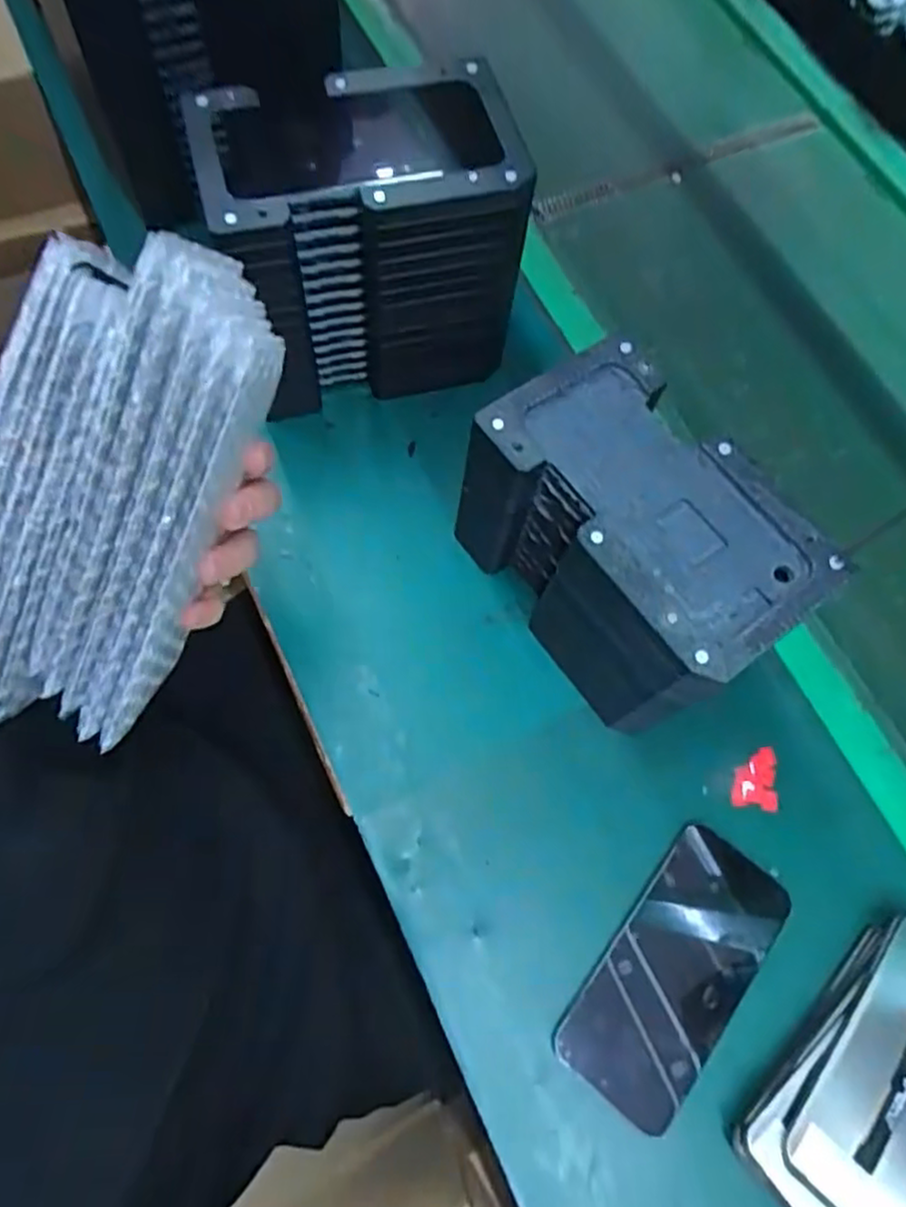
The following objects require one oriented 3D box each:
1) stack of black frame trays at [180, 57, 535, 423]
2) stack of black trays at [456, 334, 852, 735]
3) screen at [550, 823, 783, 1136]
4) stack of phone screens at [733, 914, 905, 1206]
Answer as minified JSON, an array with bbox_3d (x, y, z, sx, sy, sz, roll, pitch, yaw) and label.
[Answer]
[{"bbox_3d":[-0.057,-0.232,0.476,0.180,0.175,0.107,-14,71,-10],"label":"stack of black frame trays"},{"bbox_3d":[0.105,-0.031,0.435,0.112,0.146,0.186,-34,76,-16],"label":"stack of black trays"},{"bbox_3d":[0.130,0.213,0.410,0.074,0.007,0.157,38,71,10],"label":"screen"},{"bbox_3d":[0.240,0.265,0.391,0.171,0.025,0.089,-40,77,-17],"label":"stack of phone screens"}]

